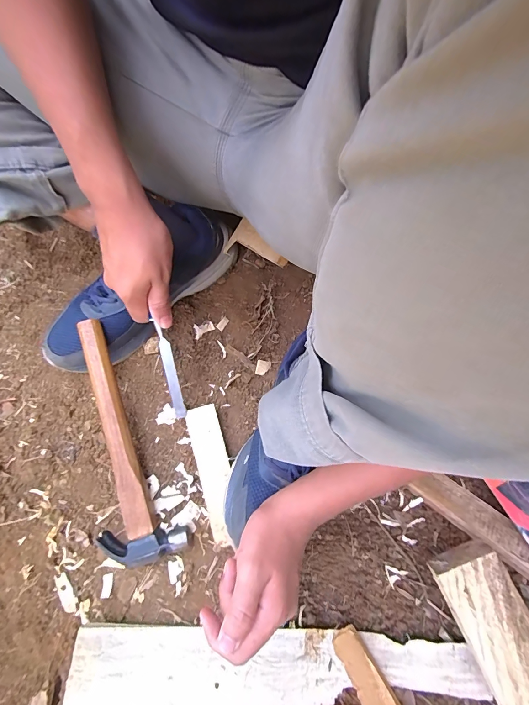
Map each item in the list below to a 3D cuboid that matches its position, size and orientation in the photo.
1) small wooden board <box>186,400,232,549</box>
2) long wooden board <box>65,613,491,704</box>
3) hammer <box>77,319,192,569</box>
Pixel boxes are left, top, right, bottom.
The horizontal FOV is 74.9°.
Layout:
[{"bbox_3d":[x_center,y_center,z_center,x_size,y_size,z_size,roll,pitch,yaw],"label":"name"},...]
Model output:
[{"bbox_3d":[-0.060,0.140,0.412,0.039,0.016,0.153,-14,65,-11],"label":"small wooden board"},{"bbox_3d":[0.077,0.327,0.344,0.527,0.025,0.084,3,63,-2],"label":"long wooden board"},{"bbox_3d":[-0.170,0.097,0.398,0.093,0.027,0.275,-18,82,-8],"label":"hammer"}]

